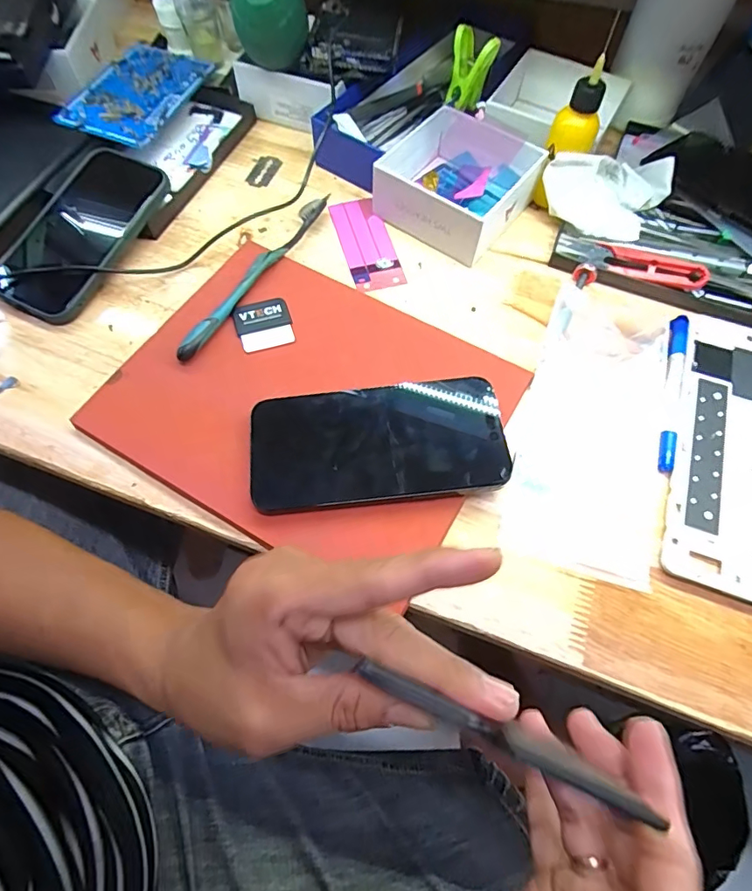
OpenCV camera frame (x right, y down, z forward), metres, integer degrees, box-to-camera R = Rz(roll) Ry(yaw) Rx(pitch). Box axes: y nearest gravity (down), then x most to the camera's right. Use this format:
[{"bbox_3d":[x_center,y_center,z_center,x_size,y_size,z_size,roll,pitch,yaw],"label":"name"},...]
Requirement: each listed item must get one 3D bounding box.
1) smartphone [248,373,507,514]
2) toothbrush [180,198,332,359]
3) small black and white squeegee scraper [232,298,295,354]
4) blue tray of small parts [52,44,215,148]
[{"bbox_3d":[0.001,-0.001,0.312,0.158,0.014,0.079,-7,65,-4],"label":"smartphone"},{"bbox_3d":[-0.089,-0.137,0.381,0.013,0.015,0.196,28,67,12],"label":"toothbrush"},{"bbox_3d":[-0.081,-0.087,0.357,0.039,0.004,0.039,-18,77,-7],"label":"small black and white squeegee scraper"},{"bbox_3d":[-0.225,-0.335,0.466,0.081,0.019,0.145,22,66,9],"label":"blue tray of small parts"}]

